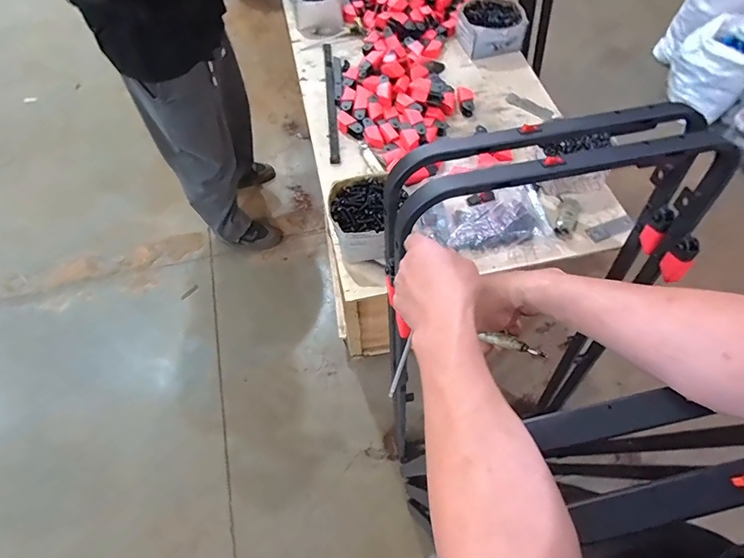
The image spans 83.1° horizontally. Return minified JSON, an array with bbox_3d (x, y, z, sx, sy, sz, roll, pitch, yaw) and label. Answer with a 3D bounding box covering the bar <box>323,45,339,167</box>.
[{"bbox_3d":[-0.105,-0.456,1.058,0.022,0.018,0.444,-4,57,-4],"label":"bar"}]

